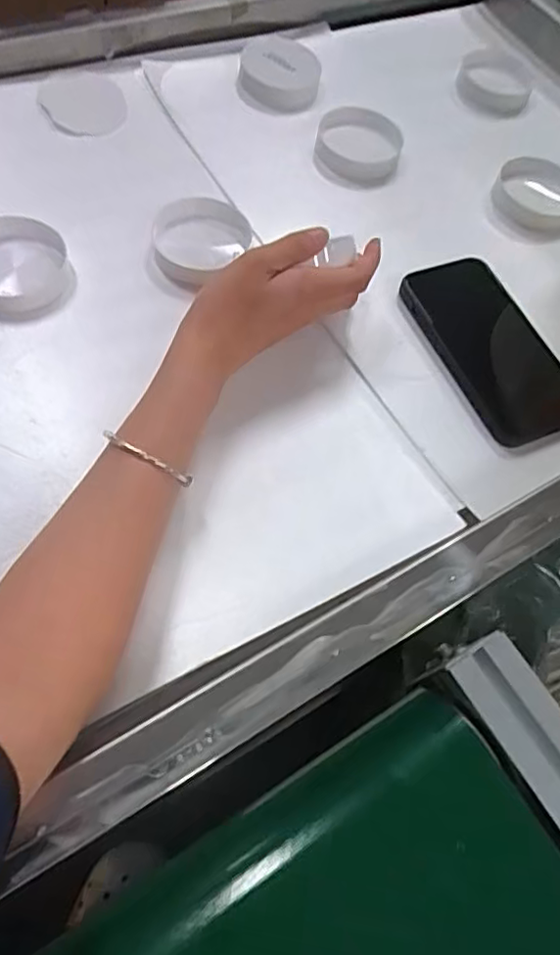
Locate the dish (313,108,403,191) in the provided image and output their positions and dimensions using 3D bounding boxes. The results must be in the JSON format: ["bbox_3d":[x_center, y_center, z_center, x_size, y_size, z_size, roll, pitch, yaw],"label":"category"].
[{"bbox_3d":[0.070,-0.297,0.544,0.074,0.023,0.077,3,61,-6],"label":"dish"}]

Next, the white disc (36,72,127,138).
[{"bbox_3d":[-0.170,-0.325,0.528,0.067,0.008,0.069,5,73,-15],"label":"white disc"}]

